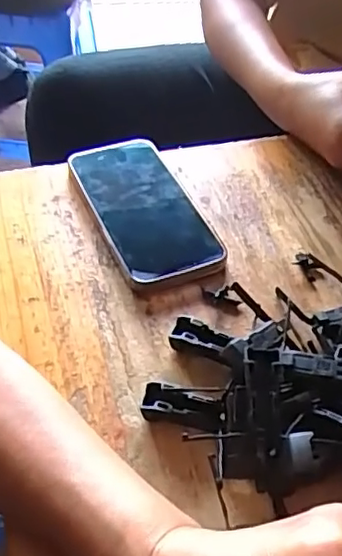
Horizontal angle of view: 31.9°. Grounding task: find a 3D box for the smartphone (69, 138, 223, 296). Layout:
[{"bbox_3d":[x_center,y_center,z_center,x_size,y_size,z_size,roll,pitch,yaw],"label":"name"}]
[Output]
[{"bbox_3d":[-0.021,-0.057,0.448,0.076,0.013,0.153,-19,54,-17],"label":"smartphone"}]

